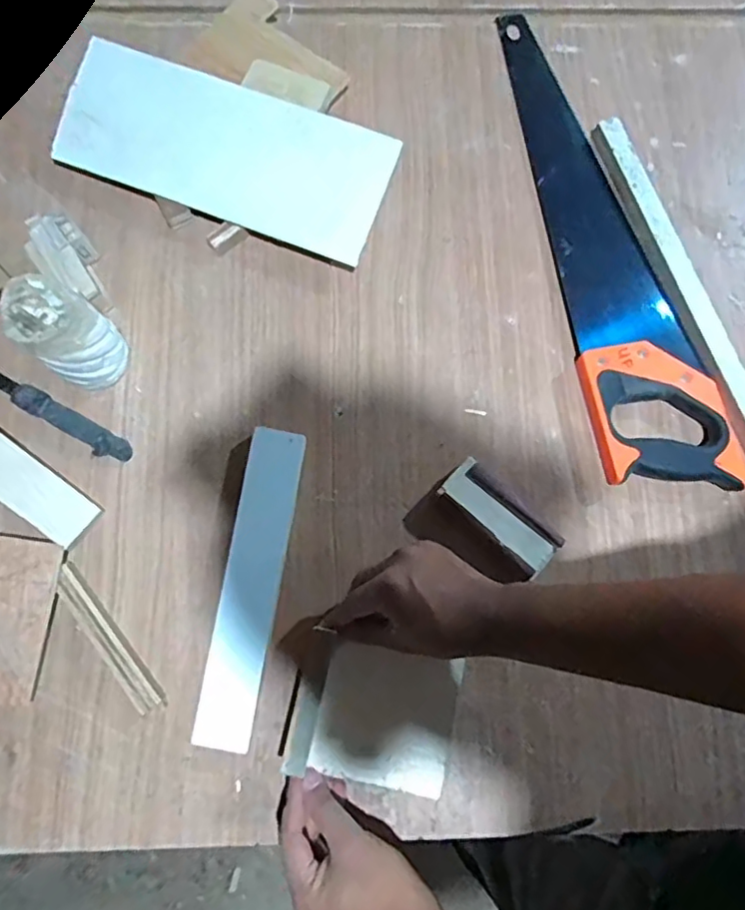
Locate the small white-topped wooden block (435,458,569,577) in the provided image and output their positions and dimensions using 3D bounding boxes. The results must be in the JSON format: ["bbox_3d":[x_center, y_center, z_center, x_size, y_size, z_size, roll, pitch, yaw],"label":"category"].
[{"bbox_3d":[0.108,0.052,0.507,0.106,0.025,0.043,44,80,8],"label":"small white-topped wooden block"}]

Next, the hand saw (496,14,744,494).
[{"bbox_3d":[0.221,-0.213,0.567,0.114,0.026,0.502,-10,78,-3],"label":"hand saw"}]

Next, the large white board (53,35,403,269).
[{"bbox_3d":[-0.140,-0.283,0.550,0.308,0.011,0.119,21,98,5],"label":"large white board"}]

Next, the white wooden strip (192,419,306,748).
[{"bbox_3d":[-0.099,0.105,0.496,0.043,0.021,0.253,9,78,1],"label":"white wooden strip"}]

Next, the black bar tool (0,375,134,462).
[{"bbox_3d":[-0.348,-0.078,0.530,0.308,0.021,0.022,30,79,5],"label":"black bar tool"}]

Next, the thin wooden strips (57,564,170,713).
[{"bbox_3d":[-0.215,0.149,0.482,0.018,0.022,0.134,-38,81,-8],"label":"thin wooden strips"}]

